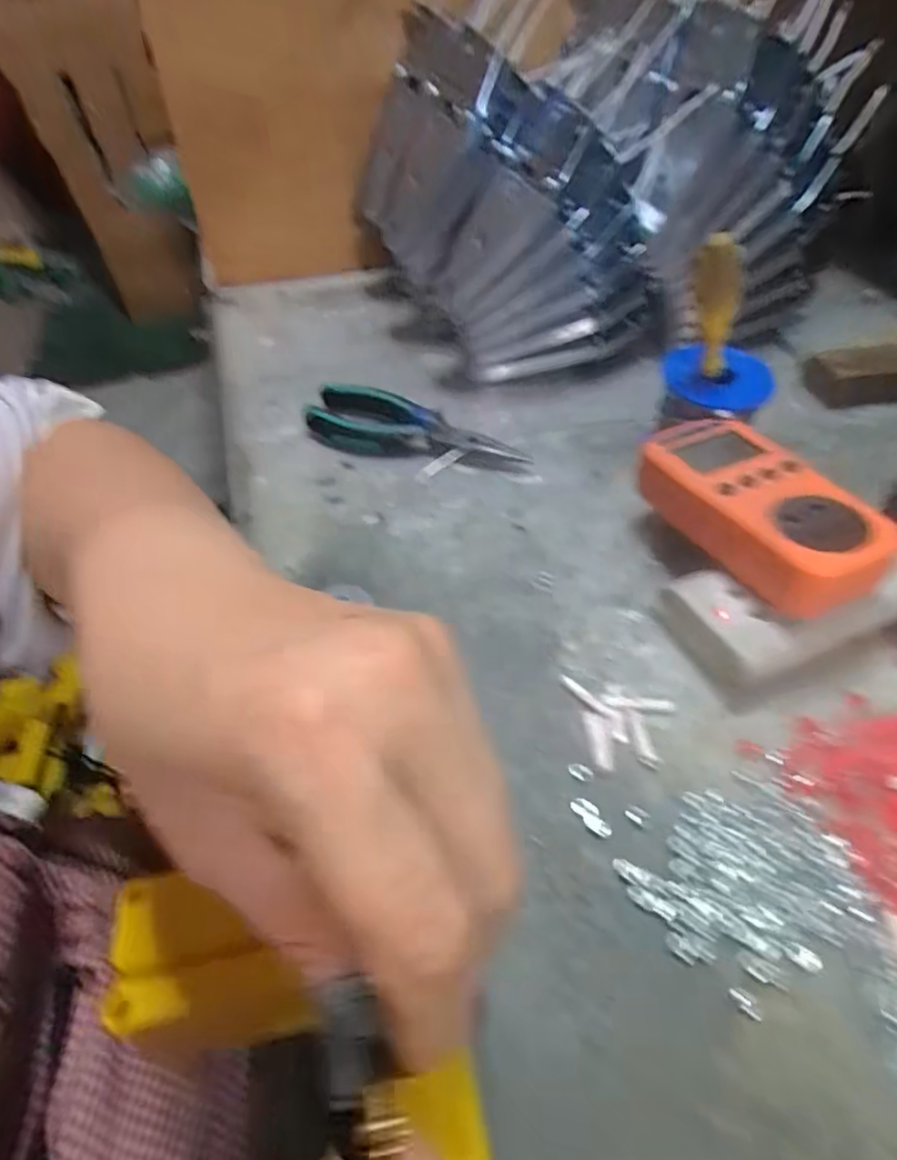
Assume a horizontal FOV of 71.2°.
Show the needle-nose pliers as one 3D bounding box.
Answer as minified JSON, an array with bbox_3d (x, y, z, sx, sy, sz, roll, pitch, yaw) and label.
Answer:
[{"bbox_3d":[-0.024,-0.101,0.427,0.152,0.019,0.049,16,53,16],"label":"needle-nose pliers"}]

